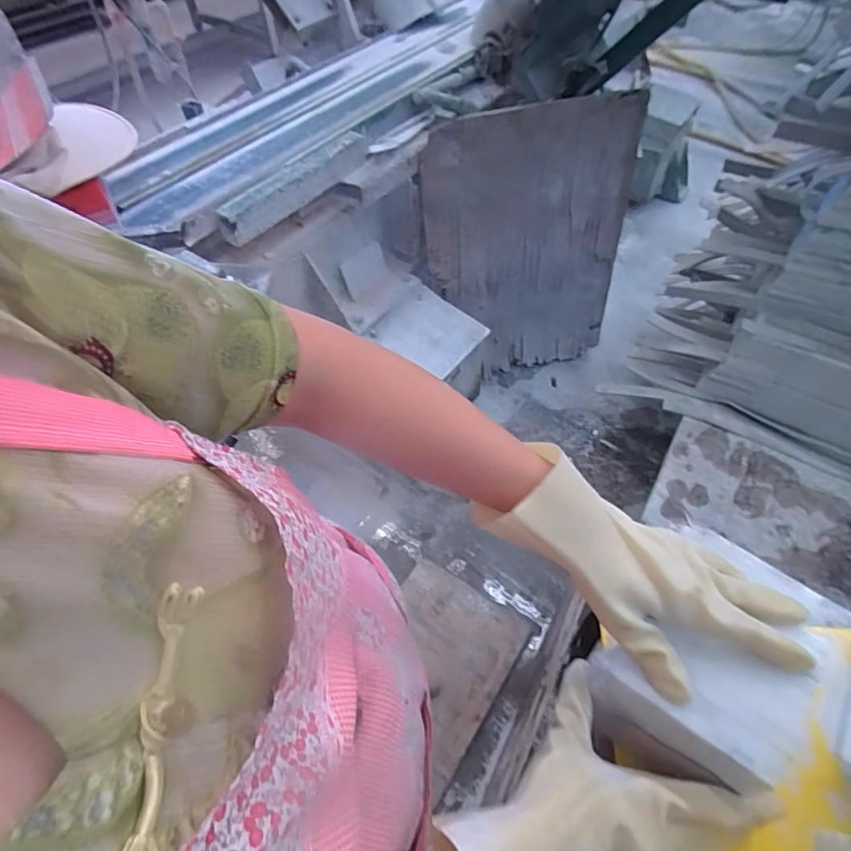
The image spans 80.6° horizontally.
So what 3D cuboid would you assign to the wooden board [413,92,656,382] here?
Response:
[{"bbox_3d":[0.278,-0.451,1.362,0.514,0.708,0.033,-12,46,-3],"label":"wooden board"}]

